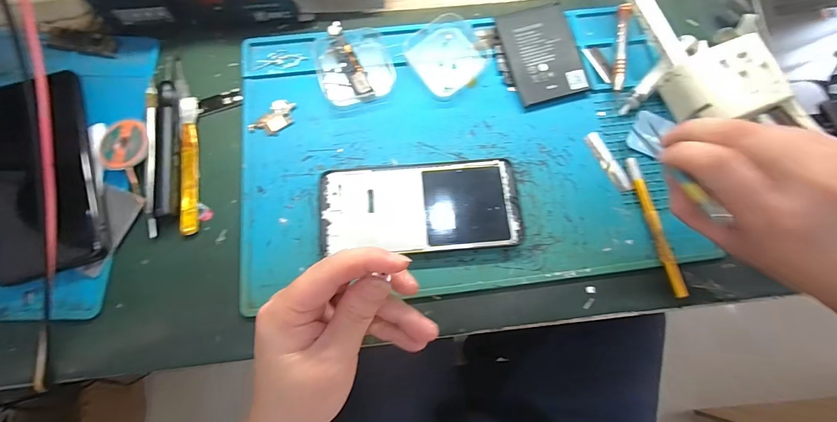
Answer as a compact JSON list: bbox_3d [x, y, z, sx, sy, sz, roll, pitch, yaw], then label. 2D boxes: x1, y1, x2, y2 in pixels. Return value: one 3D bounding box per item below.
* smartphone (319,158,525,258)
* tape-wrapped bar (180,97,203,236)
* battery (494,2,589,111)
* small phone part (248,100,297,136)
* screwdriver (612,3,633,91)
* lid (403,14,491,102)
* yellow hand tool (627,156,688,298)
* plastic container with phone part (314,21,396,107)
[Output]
[{"bbox_3d":[0.002,-0.004,0.306,0.156,0.009,0.073,-3,75,-3],"label":"smartphone"},{"bbox_3d":[-0.189,-0.040,0.314,0.013,0.005,0.120,-8,75,-4],"label":"tape-wrapped bar"},{"bbox_3d":[0.112,-0.142,0.341,0.062,0.006,0.089,-13,81,-4],"label":"battery"},{"bbox_3d":[-0.123,-0.079,0.327,0.026,0.004,0.040,36,76,8],"label":"small phone part"},{"bbox_3d":[0.186,-0.150,0.348,0.010,0.012,0.093,13,74,2],"label":"screwdriver"},{"bbox_3d":[0.027,-0.140,0.339,0.069,0.013,0.063,-43,88,-10],"label":"lid"},{"bbox_3d":[0.188,0.011,0.302,0.004,0.009,0.114,10,64,-46],"label":"yellow hand tool"},{"bbox_3d":[-0.056,-0.131,0.333,0.065,0.024,0.068,-16,76,-6],"label":"plastic container with phone part"}]

